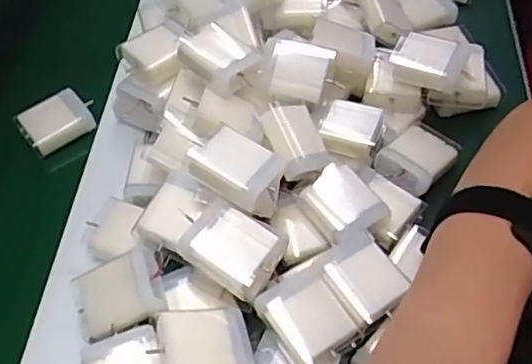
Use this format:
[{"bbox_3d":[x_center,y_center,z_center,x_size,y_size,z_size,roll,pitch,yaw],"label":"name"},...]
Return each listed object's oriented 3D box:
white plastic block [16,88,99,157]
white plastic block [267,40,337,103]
[{"bbox_3d":[-0.164,-0.049,0.484,0.053,0.019,0.044,-34,60,-21],"label":"white plastic block"},{"bbox_3d":[0.023,-0.077,0.435,0.042,0.017,0.041,9,78,9],"label":"white plastic block"}]

